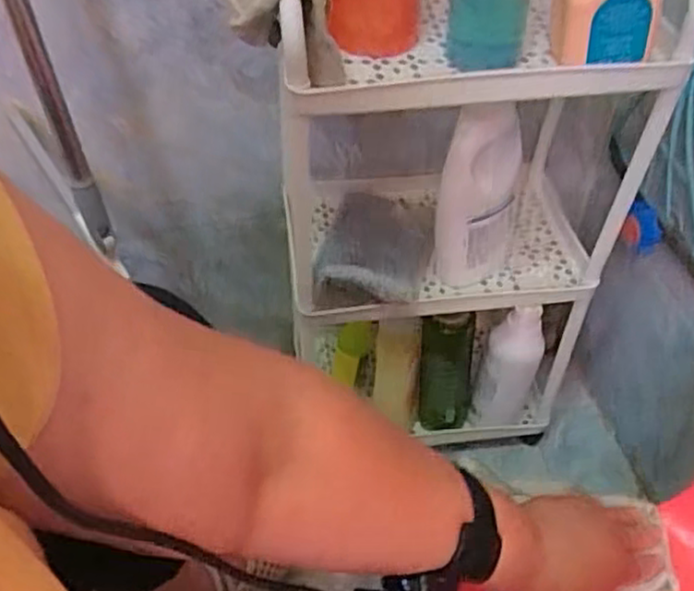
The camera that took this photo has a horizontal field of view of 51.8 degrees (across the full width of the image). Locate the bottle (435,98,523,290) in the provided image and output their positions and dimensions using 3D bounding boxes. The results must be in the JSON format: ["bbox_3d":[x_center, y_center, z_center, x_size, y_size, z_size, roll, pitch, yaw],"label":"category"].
[{"bbox_3d":[0.127,-0.096,0.684,0.064,0.195,0.064,18,48,17],"label":"bottle"}]

